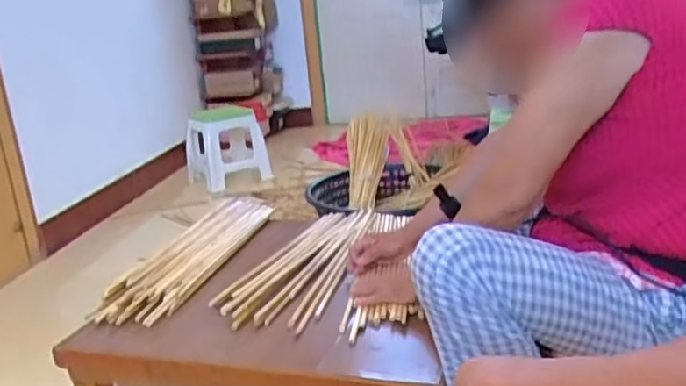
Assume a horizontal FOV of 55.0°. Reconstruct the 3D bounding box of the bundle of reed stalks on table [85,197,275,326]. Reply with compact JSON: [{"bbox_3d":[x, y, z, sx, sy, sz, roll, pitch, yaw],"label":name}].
[{"bbox_3d":[-0.311,0.120,1.437,0.152,0.052,0.619,-1,16,14],"label":"bundle of reed stalks on table"}]

